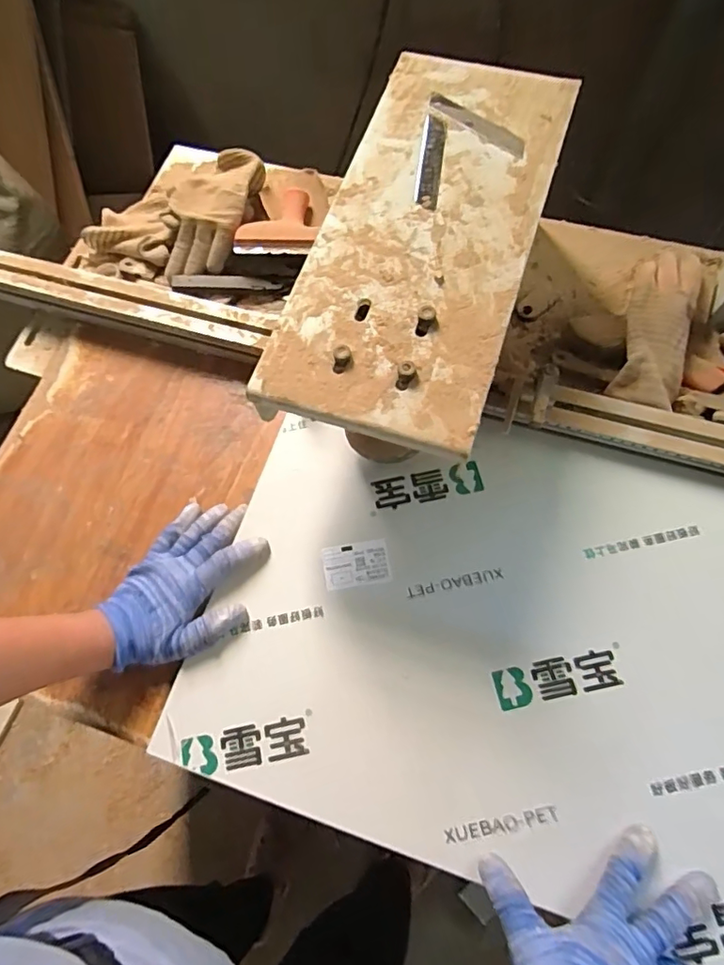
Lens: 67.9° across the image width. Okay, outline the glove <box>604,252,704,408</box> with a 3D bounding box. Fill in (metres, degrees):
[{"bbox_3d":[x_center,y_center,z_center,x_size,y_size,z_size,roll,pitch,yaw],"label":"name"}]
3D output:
[{"bbox_3d":[0.303,-0.169,0.552,0.064,0.034,0.211,16,71,8],"label":"glove"}]

